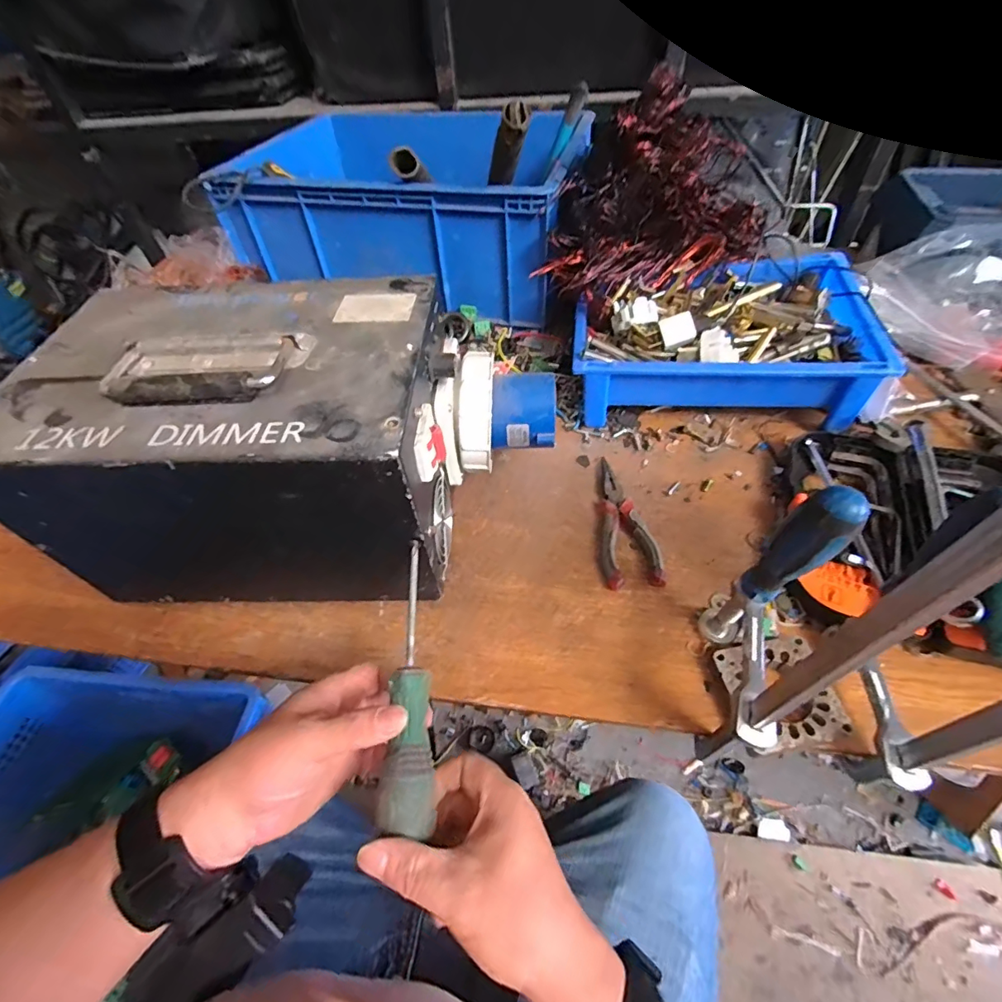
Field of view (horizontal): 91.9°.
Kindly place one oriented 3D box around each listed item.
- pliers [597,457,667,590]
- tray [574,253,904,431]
[{"bbox_3d":[0.114,0.018,0.473,0.053,0.015,0.146,-6,50,-1],"label":"pliers"},{"bbox_3d":[0.242,-0.189,0.559,0.298,0.094,0.200,6,50,8],"label":"tray"}]

